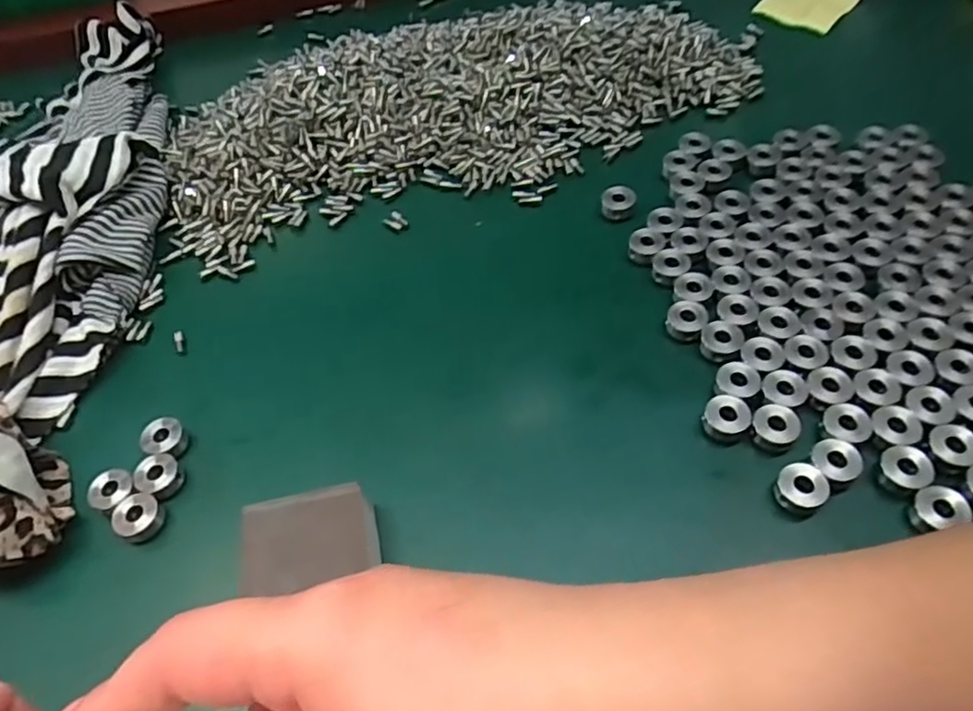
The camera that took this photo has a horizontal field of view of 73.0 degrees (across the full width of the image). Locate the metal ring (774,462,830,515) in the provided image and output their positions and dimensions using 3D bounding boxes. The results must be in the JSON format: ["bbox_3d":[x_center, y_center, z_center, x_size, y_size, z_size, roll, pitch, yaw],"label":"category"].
[{"bbox_3d":[0.132,0.056,0.277,0.019,0.014,0.019,-2,54,3],"label":"metal ring"}]

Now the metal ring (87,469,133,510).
[{"bbox_3d":[-0.170,0.060,0.297,0.015,0.007,0.019,35,64,26],"label":"metal ring"}]

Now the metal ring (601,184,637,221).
[{"bbox_3d":[0.077,-0.089,0.386,0.019,0.014,0.016,8,56,10],"label":"metal ring"}]

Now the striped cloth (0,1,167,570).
[{"bbox_3d":[-0.265,-0.084,0.389,0.131,0.050,0.424,-6,54,1],"label":"striped cloth"}]

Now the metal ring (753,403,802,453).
[{"bbox_3d":[0.128,0.031,0.291,0.019,0.009,0.018,37,65,26],"label":"metal ring"}]

